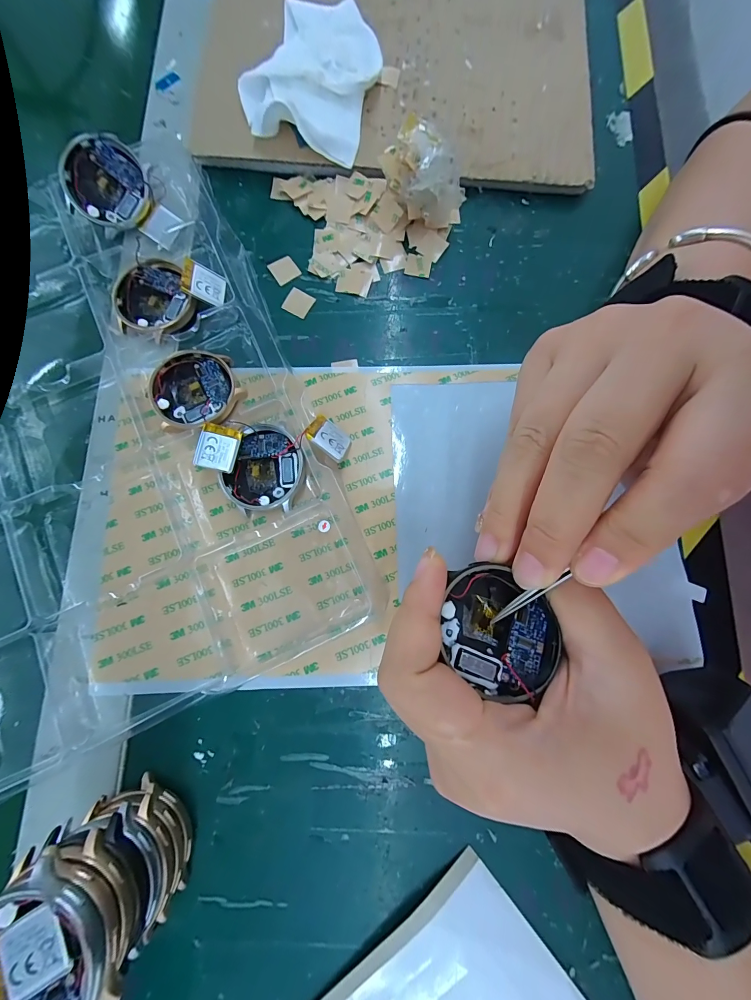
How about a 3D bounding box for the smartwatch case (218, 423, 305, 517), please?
[{"bbox_3d":[-0.057,-0.015,0.189,0.040,0.013,0.044,25,80,5],"label":"smartwatch case"}]

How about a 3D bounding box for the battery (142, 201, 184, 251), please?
[{"bbox_3d":[-0.128,-0.164,0.215,0.022,0.004,0.019,33,99,-3],"label":"battery"}]

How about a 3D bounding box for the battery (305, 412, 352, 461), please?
[{"bbox_3d":[-0.024,-0.033,0.188,0.023,0.004,0.019,36,50,-14],"label":"battery"}]

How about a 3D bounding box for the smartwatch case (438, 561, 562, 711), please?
[{"bbox_3d":[0.044,0.045,0.125,0.038,0.014,0.040,12,80,2],"label":"smartwatch case"}]

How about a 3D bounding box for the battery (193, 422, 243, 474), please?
[{"bbox_3d":[-0.079,-0.026,0.182,0.019,0.004,0.022,14,84,-8],"label":"battery"}]

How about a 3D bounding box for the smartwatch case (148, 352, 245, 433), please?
[{"bbox_3d":[-0.098,-0.060,0.198,0.046,0.009,0.041,-13,80,-2],"label":"smartwatch case"}]

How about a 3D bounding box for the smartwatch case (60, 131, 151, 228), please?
[{"bbox_3d":[-0.155,-0.182,0.208,0.044,0.007,0.044,-14,105,0],"label":"smartwatch case"}]

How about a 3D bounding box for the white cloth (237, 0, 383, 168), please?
[{"bbox_3d":[-0.038,-0.263,0.223,0.074,0.020,0.106,14,80,3],"label":"white cloth"}]

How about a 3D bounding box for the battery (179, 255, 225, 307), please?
[{"bbox_3d":[-0.094,-0.120,0.199,0.022,0.004,0.019,10,81,-41],"label":"battery"}]

